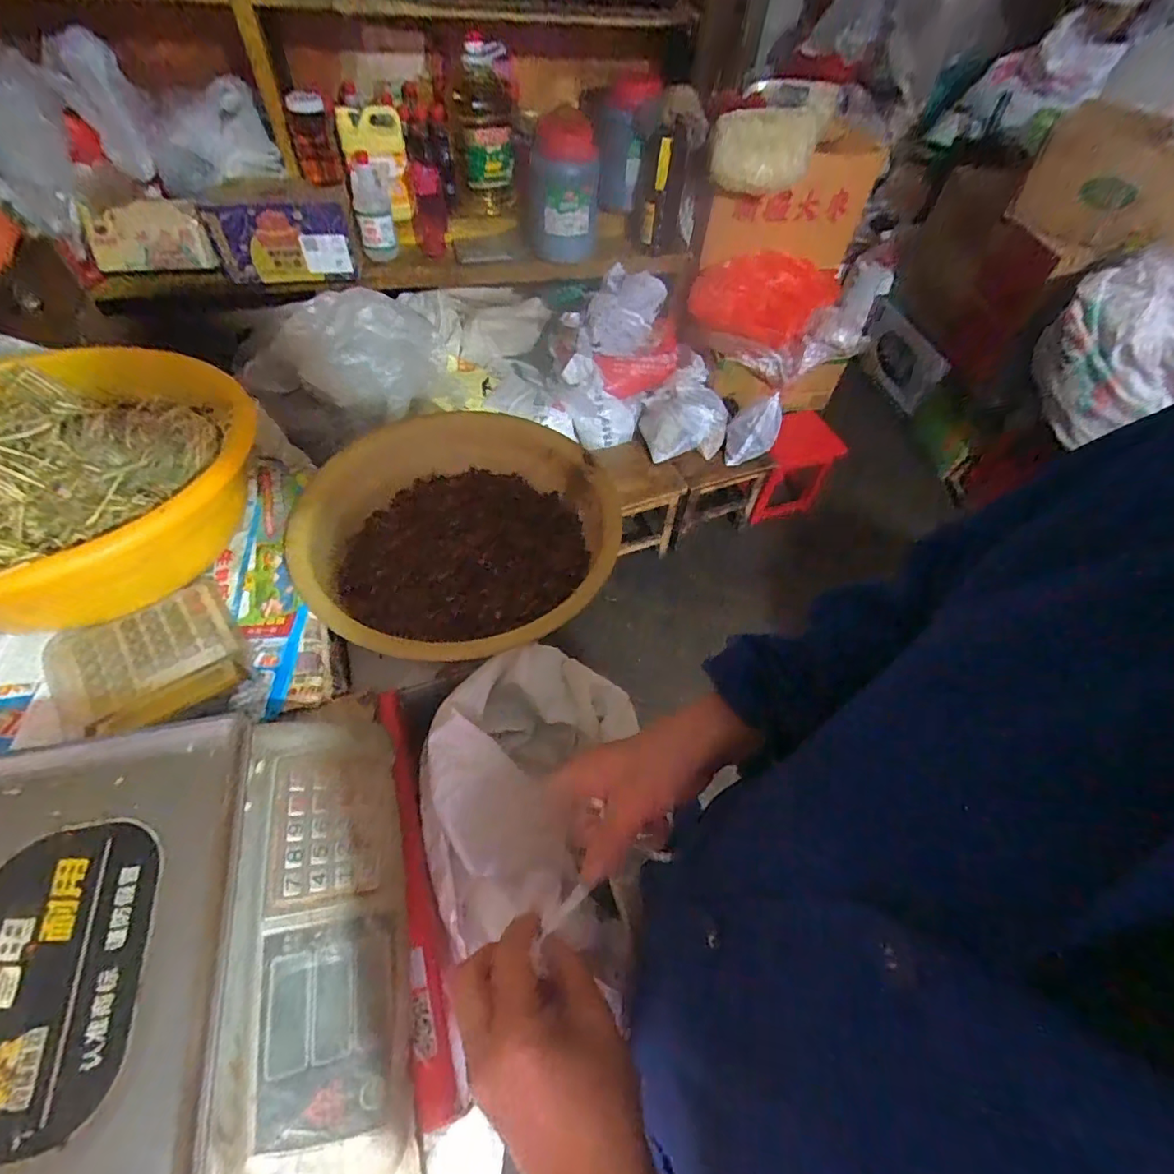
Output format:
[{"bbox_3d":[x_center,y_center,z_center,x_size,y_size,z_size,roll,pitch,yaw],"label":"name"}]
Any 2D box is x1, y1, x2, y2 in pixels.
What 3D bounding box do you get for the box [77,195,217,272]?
[{"bbox_3d":[-0.973,-0.774,1.212,0.233,0.122,0.045,-11,57,-11],"label":"box"}]

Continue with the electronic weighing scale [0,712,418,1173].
[{"bbox_3d":[-0.334,0.295,0.433,0.349,0.133,0.342,-12,57,-12],"label":"electronic weighing scale"}]

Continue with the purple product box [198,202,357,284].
[{"bbox_3d":[-0.728,-0.825,1.314,0.298,0.149,0.059,-7,56,-9],"label":"purple product box"}]

